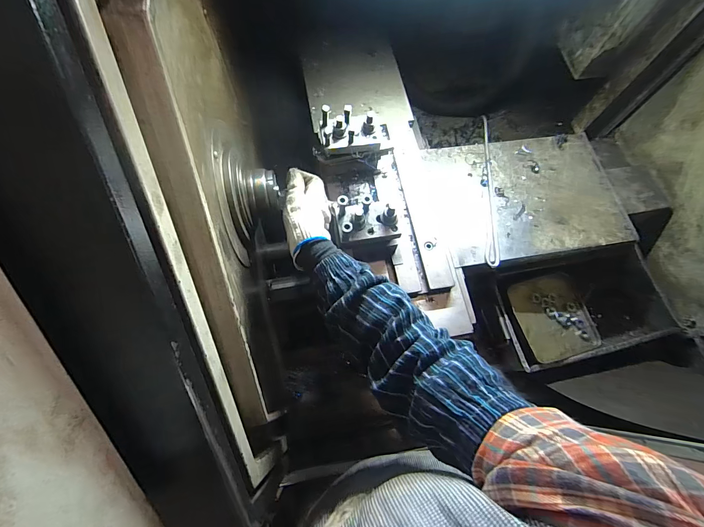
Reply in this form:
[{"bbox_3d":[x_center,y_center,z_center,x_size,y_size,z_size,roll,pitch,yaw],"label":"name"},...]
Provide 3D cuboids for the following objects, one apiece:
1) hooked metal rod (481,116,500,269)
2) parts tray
[{"bbox_3d":[0.296,-0.168,0.718,0.027,0.014,0.376,7,70,0],"label":"hooked metal rod"},{"bbox_3d":[0.463,0.119,0.768,0.188,0.033,0.182,-16,71,-8],"label":"parts tray"}]

